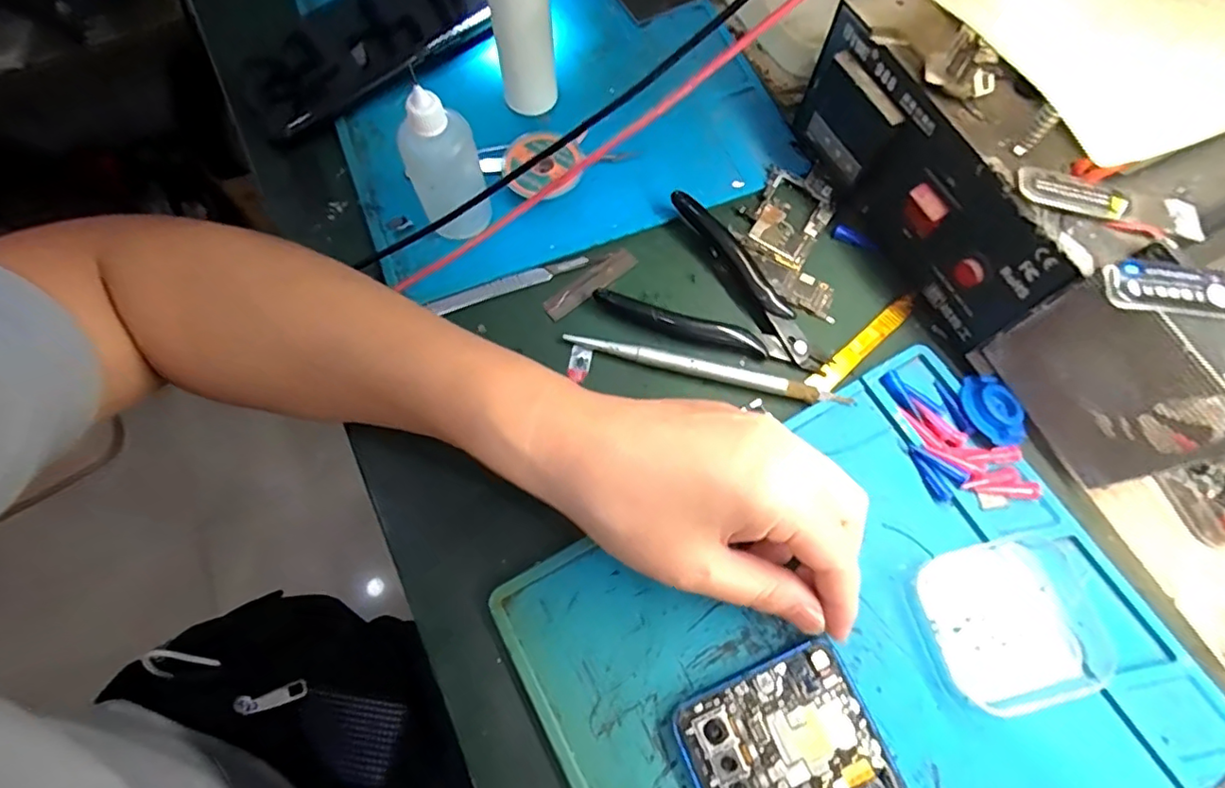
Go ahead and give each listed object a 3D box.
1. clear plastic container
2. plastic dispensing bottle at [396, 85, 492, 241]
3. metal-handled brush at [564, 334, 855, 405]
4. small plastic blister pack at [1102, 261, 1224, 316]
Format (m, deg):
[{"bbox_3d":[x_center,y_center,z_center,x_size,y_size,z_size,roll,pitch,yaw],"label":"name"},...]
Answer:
[{"bbox_3d":[0.172,0.097,0.248,0.070,0.012,0.067,-12,70,-4],"label":"clear plastic container"},{"bbox_3d":[-0.078,-0.104,0.280,0.033,0.082,0.027,-23,71,-8],"label":"plastic dispensing bottle"},{"bbox_3d":[0.046,-0.013,0.292,0.141,0.007,0.009,14,70,6],"label":"metal-handled brush"},{"bbox_3d":[0.202,-0.038,0.212,0.048,0.007,0.017,4,69,2],"label":"small plastic blister pack"}]

